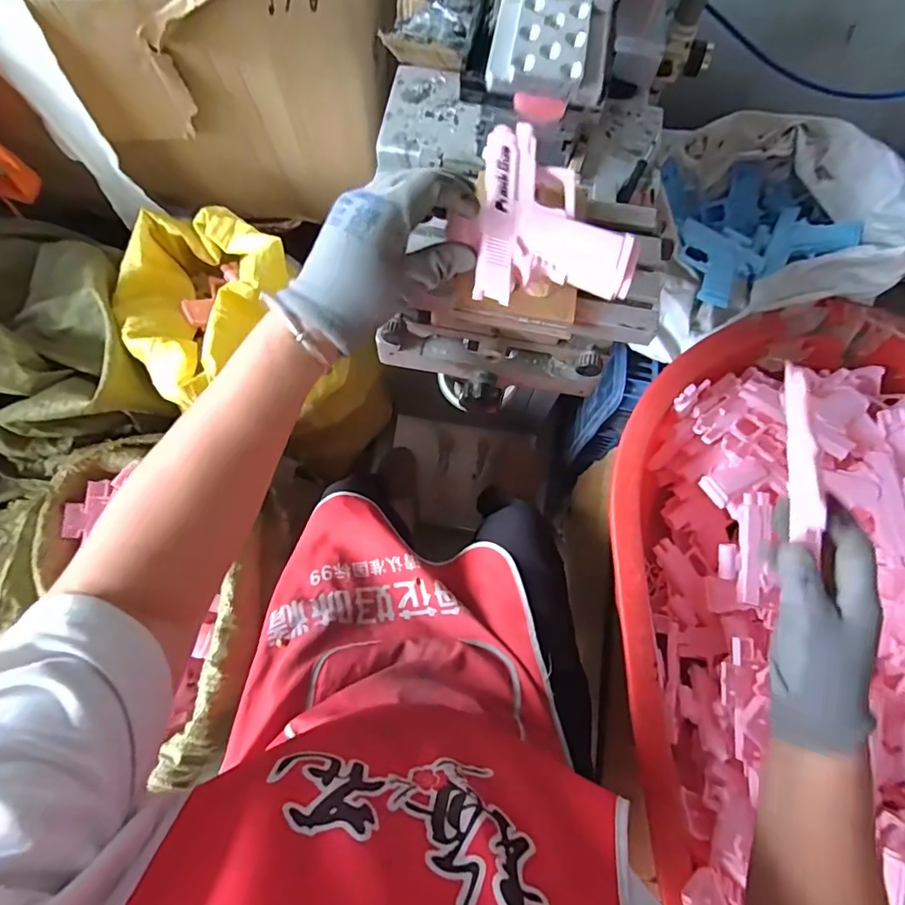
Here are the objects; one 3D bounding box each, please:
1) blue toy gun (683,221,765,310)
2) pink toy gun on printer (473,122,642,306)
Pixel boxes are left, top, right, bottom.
[{"bbox_3d":[0.374,-0.279,0.734,0.122,0.021,0.110,41,74,11],"label":"blue toy gun"},{"bbox_3d":[0.071,-0.167,0.350,0.102,0.017,0.134,5,71,0],"label":"pink toy gun on printer"}]

